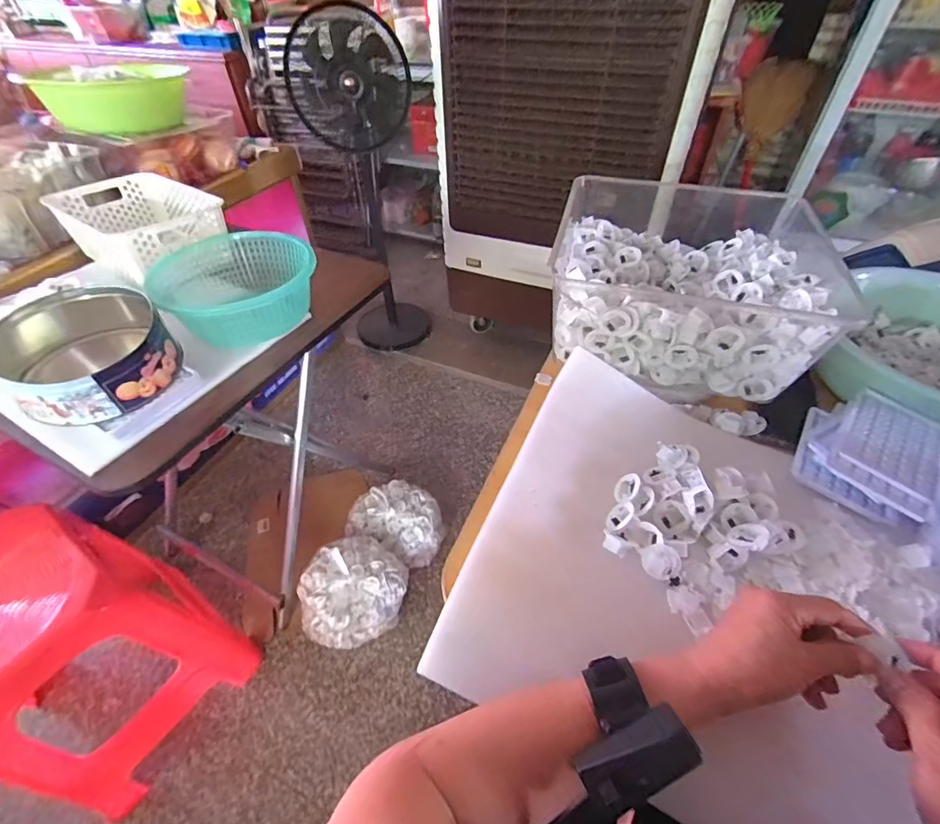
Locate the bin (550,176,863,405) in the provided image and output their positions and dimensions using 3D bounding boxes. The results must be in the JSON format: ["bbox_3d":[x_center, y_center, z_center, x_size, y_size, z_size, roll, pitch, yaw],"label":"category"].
[{"bbox_3d":[0.263,-0.166,0.569,0.295,0.118,0.288,11,49,11],"label":"bin"}]

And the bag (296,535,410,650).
[{"bbox_3d":[-0.273,0.412,1.015,0.251,0.158,0.193,-10,48,-8],"label":"bag"}]

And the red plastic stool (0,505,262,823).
[{"bbox_3d":[-0.729,0.431,0.830,0.369,0.463,0.324,26,54,23],"label":"red plastic stool"}]

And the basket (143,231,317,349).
[{"bbox_3d":[-0.363,-0.196,0.695,0.188,0.090,0.223,33,56,28],"label":"basket"}]

